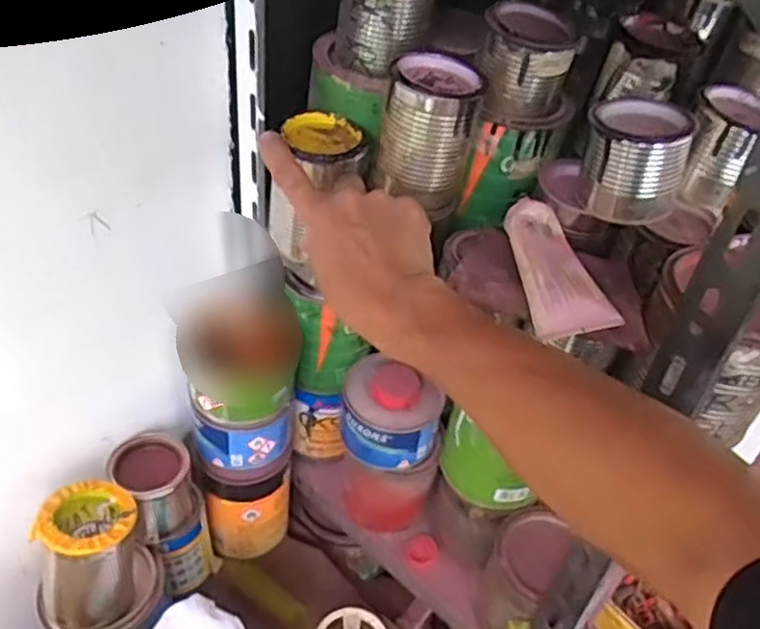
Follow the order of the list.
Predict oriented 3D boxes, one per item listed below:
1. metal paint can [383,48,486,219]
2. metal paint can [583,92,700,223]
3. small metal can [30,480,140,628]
[{"bbox_3d":[0.038,-0.140,0.561,0.064,0.099,0.067,3,42,-3],"label":"metal paint can"},{"bbox_3d":[0.191,-0.118,0.539,0.072,0.068,0.078,3,42,-3],"label":"metal paint can"},{"bbox_3d":[-0.246,0.203,0.614,0.083,0.114,0.076,3,42,-3],"label":"small metal can"}]

